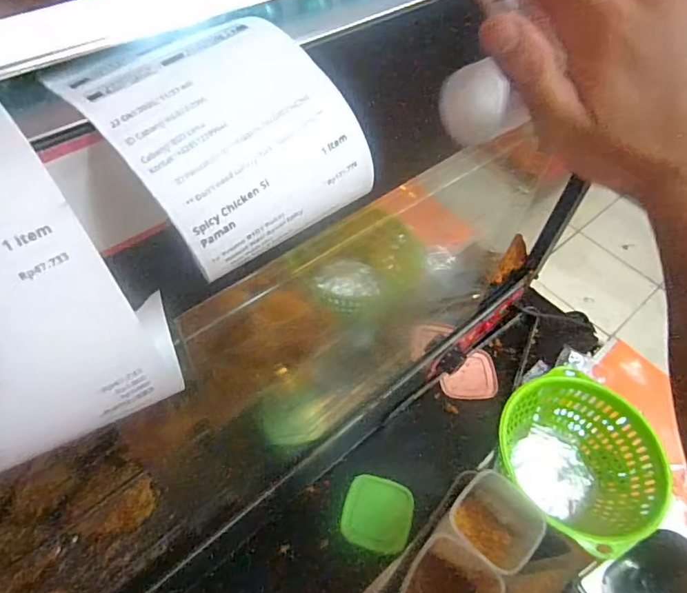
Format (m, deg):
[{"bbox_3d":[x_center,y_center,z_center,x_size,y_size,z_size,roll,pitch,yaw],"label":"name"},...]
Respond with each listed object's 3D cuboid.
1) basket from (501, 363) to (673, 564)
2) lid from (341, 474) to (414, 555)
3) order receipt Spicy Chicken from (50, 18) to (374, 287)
[{"bbox_3d":[0.316,0.232,0.691,0.204,0.127,0.214,2,55,-3],"label":"basket"},{"bbox_3d":[0.050,0.307,0.694,0.097,0.006,0.092,15,72,0],"label":"lid"},{"bbox_3d":[-0.040,-0.057,0.181,0.082,0.049,0.062,-31,63,-23],"label":"order receipt Spicy Chicken"}]

